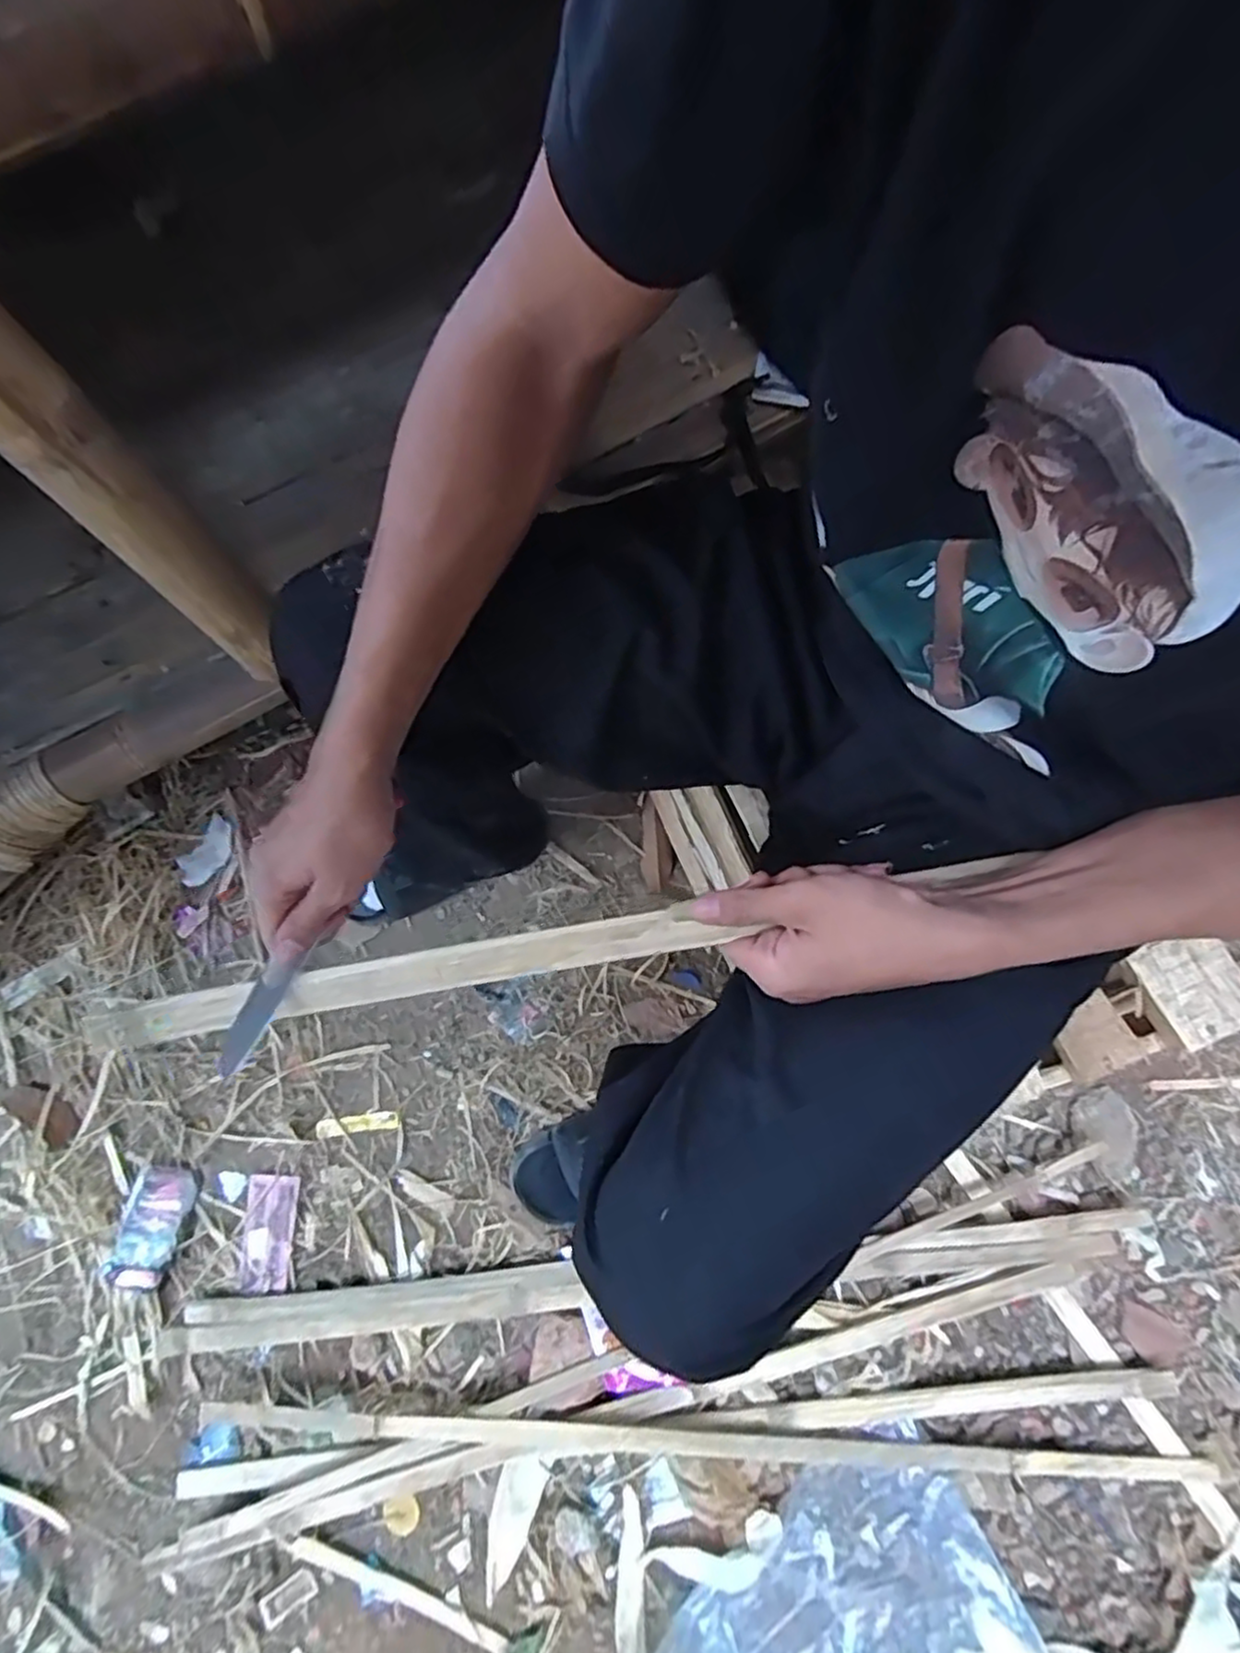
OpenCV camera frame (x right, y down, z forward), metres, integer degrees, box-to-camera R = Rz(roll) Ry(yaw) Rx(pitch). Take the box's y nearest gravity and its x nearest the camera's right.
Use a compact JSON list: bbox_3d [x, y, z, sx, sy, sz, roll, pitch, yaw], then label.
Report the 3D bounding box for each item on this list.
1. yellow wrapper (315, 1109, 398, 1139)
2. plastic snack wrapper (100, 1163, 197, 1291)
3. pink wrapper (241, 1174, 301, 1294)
[{"bbox_3d":[-0.301,0.341,0.804,0.092,0.005,0.020,-7,74,0],"label":"yellow wrapper"},{"bbox_3d":[-0.516,0.438,0.766,0.064,0.030,0.118,9,74,5],"label":"plastic snack wrapper"},{"bbox_3d":[-0.387,0.447,0.772,0.056,0.006,0.113,-2,74,1],"label":"pink wrapper"}]

